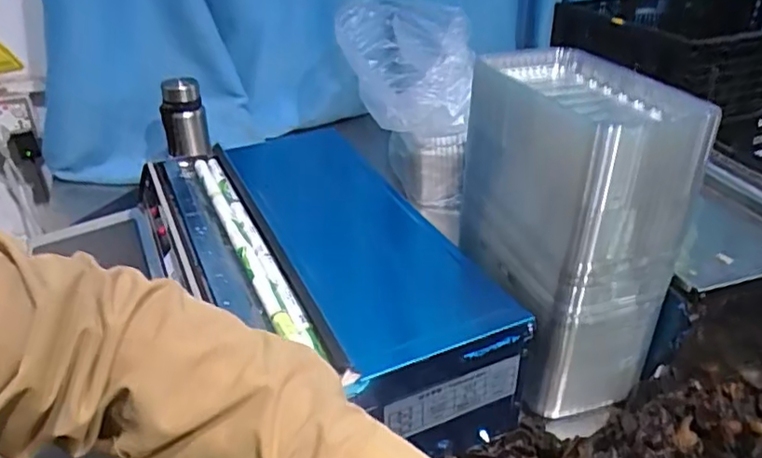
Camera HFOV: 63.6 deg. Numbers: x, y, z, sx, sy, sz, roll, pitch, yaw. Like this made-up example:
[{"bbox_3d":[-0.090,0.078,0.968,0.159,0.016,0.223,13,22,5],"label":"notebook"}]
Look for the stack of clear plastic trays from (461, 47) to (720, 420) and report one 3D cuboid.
[{"bbox_3d":[0.195,-0.021,0.679,0.149,0.315,0.287,-3,31,-5],"label":"stack of clear plastic trays"}]

